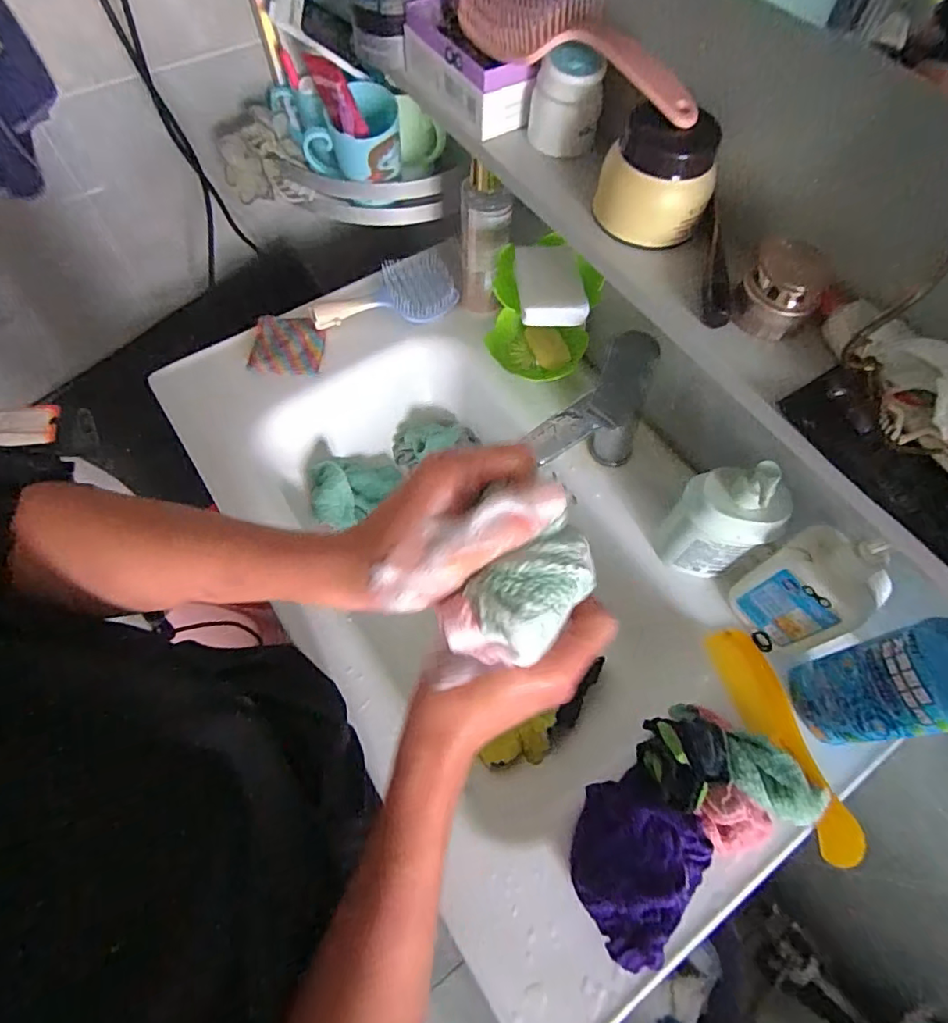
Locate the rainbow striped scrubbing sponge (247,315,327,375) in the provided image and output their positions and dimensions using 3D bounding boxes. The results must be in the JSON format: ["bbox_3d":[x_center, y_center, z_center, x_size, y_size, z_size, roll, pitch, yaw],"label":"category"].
[{"bbox_3d":[-0.231,-0.209,0.683,0.088,0.016,0.079,3,64,0],"label":"rainbow striped scrubbing sponge"}]

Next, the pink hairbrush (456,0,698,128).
[{"bbox_3d":[0.070,-0.338,0.398,0.062,0.033,0.224,-38,71,-18],"label":"pink hairbrush"}]

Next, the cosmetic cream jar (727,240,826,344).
[{"bbox_3d":[0.202,-0.147,0.364,0.048,0.042,0.046,1,64,-2],"label":"cosmetic cream jar"}]

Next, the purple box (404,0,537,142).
[{"bbox_3d":[-0.009,-0.373,0.463,0.048,0.052,0.134,-32,69,-16],"label":"purple box"}]

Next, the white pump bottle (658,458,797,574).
[{"bbox_3d":[0.230,0.012,0.522,0.078,0.186,0.052,16,65,6],"label":"white pump bottle"}]

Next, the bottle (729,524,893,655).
[{"bbox_3d":[0.294,0.071,0.491,0.051,0.158,0.087,-34,70,-17],"label":"bottle"}]

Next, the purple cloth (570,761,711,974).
[{"bbox_3d":[0.127,0.279,0.440,0.098,0.050,0.121,38,69,15],"label":"purple cloth"}]

